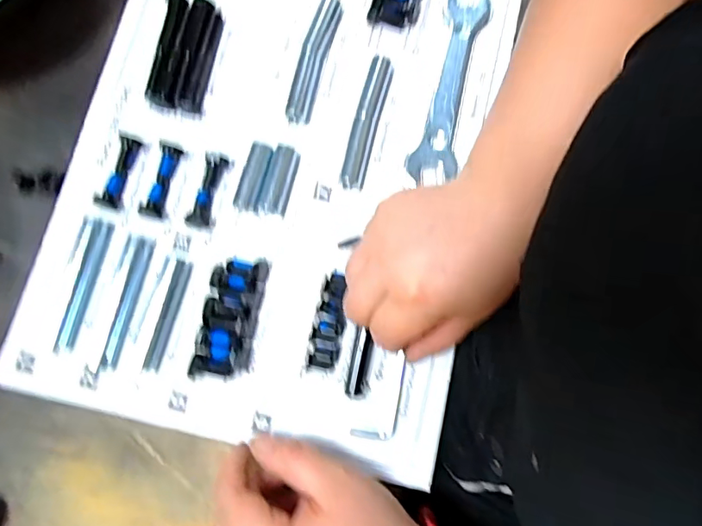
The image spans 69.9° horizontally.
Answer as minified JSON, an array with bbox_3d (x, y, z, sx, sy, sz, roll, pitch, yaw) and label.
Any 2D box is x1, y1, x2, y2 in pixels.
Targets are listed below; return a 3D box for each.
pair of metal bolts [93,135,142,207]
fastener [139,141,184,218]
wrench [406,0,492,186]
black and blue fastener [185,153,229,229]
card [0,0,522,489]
[{"bbox_3d":[-0.159,-0.063,0.343,0.015,0.013,0.051,14,80,3],"label":"pair of metal bolts"},{"bbox_3d":[-0.129,-0.057,0.340,0.014,0.012,0.051,15,80,4],"label":"fastener"},{"bbox_3d":[0.069,-0.124,0.352,0.031,0.011,0.144,13,80,3],"label":"wrench"},{"bbox_3d":[-0.097,-0.049,0.336,0.014,0.016,0.050,14,80,4],"label":"black and blue fastener"},{"bbox_3d":[-0.051,-0.073,0.344,0.279,0.017,0.366,13,80,3],"label":"card"}]

